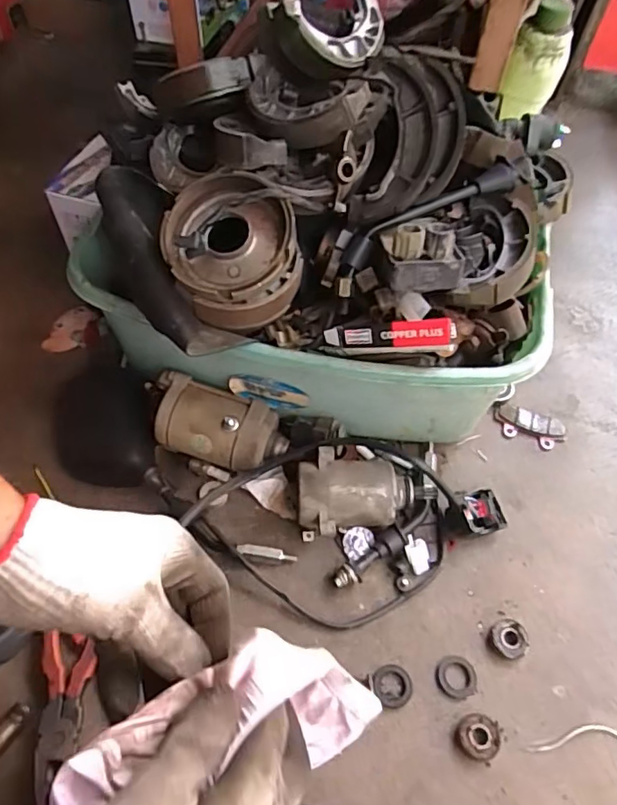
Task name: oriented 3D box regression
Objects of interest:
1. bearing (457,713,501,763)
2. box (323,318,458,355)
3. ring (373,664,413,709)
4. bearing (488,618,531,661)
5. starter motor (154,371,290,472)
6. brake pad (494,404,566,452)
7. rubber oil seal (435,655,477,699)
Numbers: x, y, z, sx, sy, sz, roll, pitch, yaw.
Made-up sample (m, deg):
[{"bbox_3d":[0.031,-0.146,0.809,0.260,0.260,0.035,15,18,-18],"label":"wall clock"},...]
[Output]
[{"bbox_3d":[0.132,0.258,0.422,0.033,0.011,0.030,-5,56,-6],"label":"bearing"},{"bbox_3d":[0.061,-0.050,0.428,0.100,0.028,0.015,0,24,24],"label":"box"},{"bbox_3d":[0.068,0.228,0.440,0.031,0.004,0.031,1,55,-2],"label":"ring"},{"bbox_3d":[0.170,0.200,0.463,0.030,0.011,0.030,1,55,-2],"label":"bearing"},{"bbox_3d":[-0.086,0.029,0.523,0.129,0.068,0.059,16,56,8],"label":"starter motor"},{"bbox_3d":[0.236,0.025,0.586,0.075,0.009,0.037,17,56,9],"label":"brake pad"},{"bbox_3d":[0.121,0.224,0.447,0.031,0.004,0.032,1,55,-2],"label":"rubber oil seal"}]

